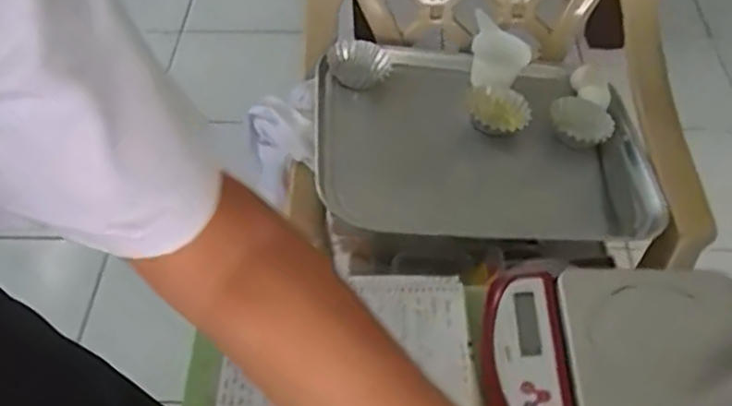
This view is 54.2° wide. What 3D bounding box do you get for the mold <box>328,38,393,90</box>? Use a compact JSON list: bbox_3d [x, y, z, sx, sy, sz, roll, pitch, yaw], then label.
[{"bbox_3d":[-0.009,-0.209,1.069,0.092,0.030,0.079,-2,50,0],"label":"mold"}]

